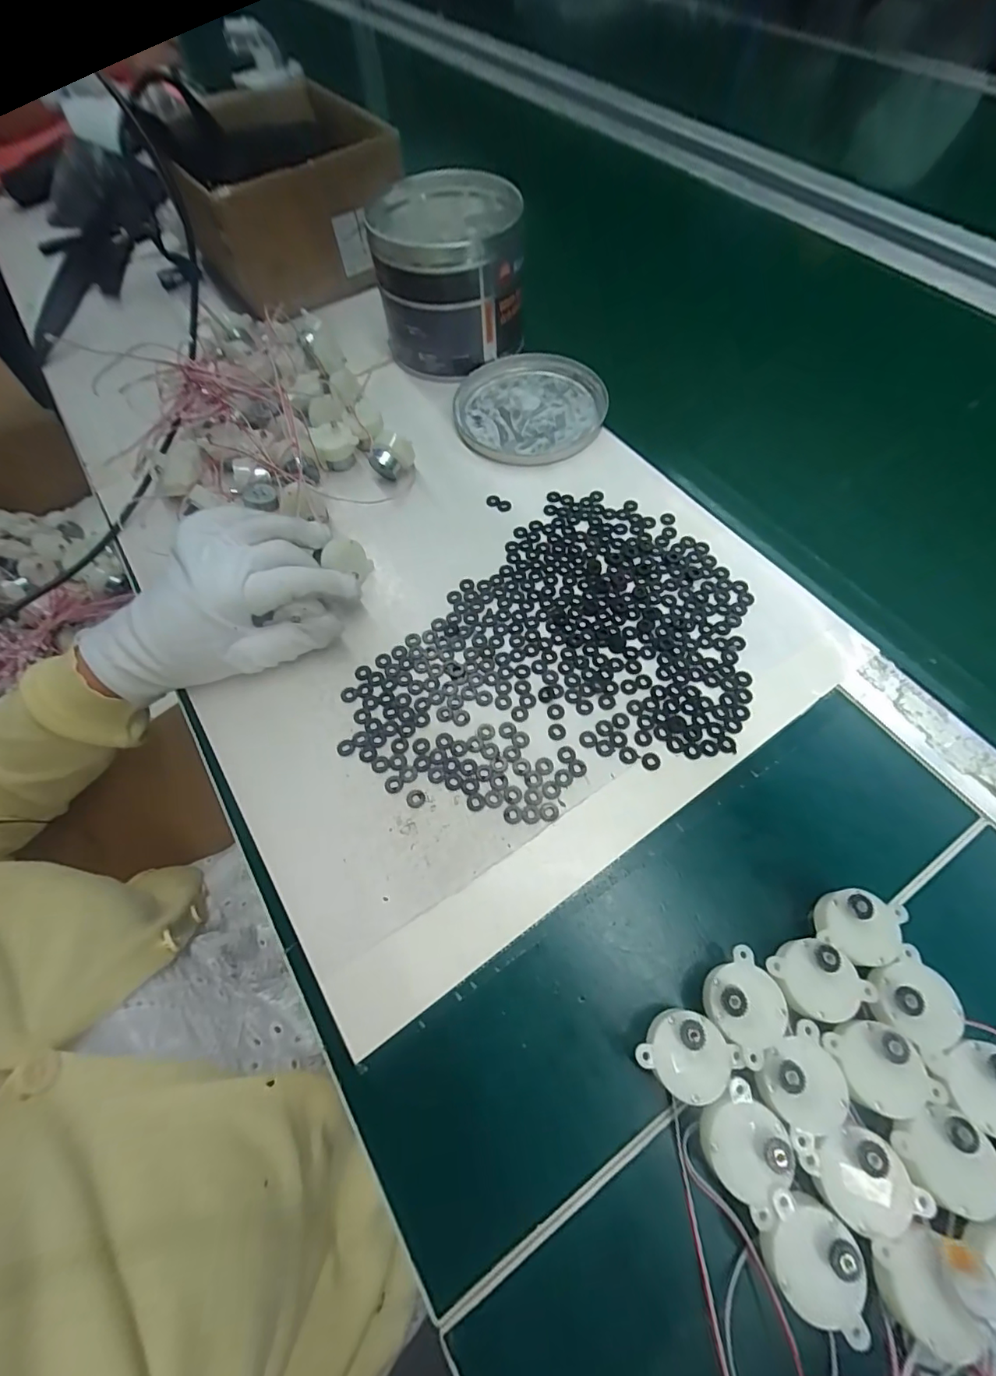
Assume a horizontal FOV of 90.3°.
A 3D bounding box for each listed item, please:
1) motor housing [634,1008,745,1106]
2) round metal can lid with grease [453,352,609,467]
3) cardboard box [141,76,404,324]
[{"bbox_3d":[0.082,0.160,0.219,0.035,0.031,0.032,-1,64,2],"label":"motor housing"},{"bbox_3d":[0.032,-0.251,0.440,0.139,0.011,0.139,-1,64,2],"label":"round metal can lid with grease"},{"bbox_3d":[-0.230,-0.516,0.517,0.193,0.121,0.264,-28,66,-11],"label":"cardboard box"}]

